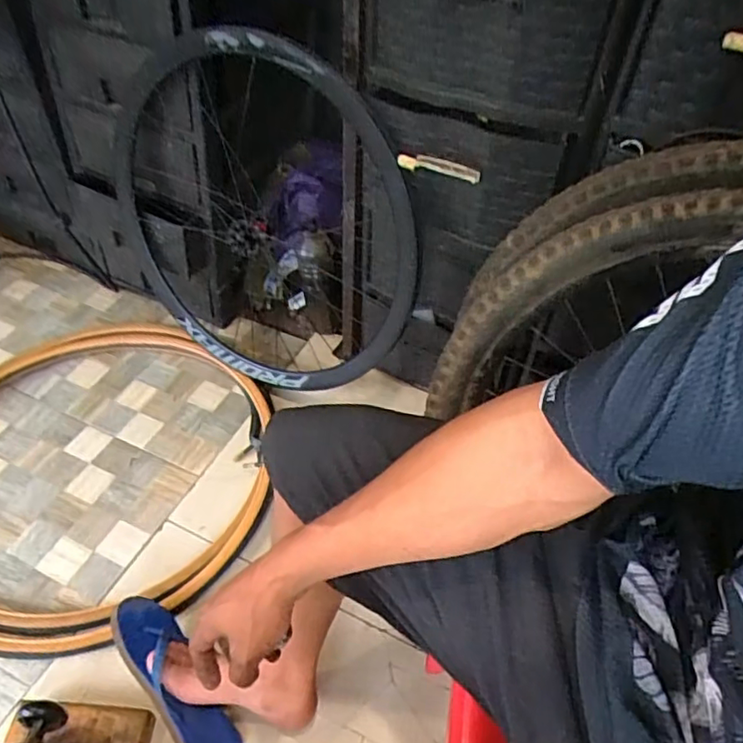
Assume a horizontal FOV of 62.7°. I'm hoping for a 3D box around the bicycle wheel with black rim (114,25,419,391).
[{"bbox_3d":[-0.205,-0.270,1.106,0.630,0.630,0.115,24,38,16],"label":"bicycle wheel with black rim"}]

